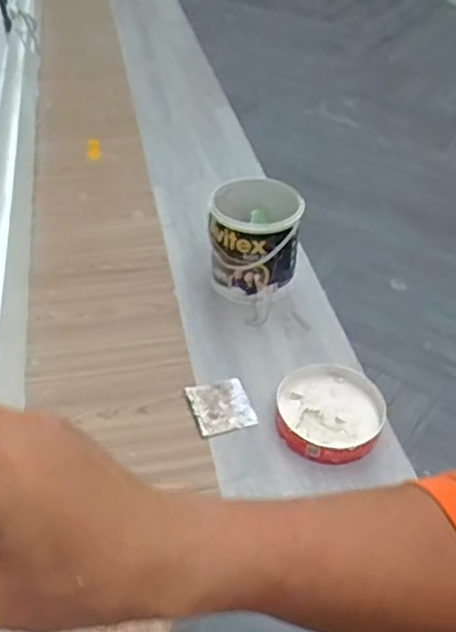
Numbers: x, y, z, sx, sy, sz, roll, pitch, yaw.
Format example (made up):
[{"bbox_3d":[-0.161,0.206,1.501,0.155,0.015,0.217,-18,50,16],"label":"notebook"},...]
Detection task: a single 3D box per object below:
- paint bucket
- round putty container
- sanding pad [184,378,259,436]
[{"bbox_3d":[0.052,-0.153,1.266,0.173,0.206,0.178,1,41,-1],"label":"paint bucket"},{"bbox_3d":[0.166,0.160,1.034,0.175,0.038,0.187,1,41,-1],"label":"round putty container"},{"bbox_3d":[-0.012,0.152,1.072,0.097,0.006,0.116,-12,43,-15],"label":"sanding pad"}]

